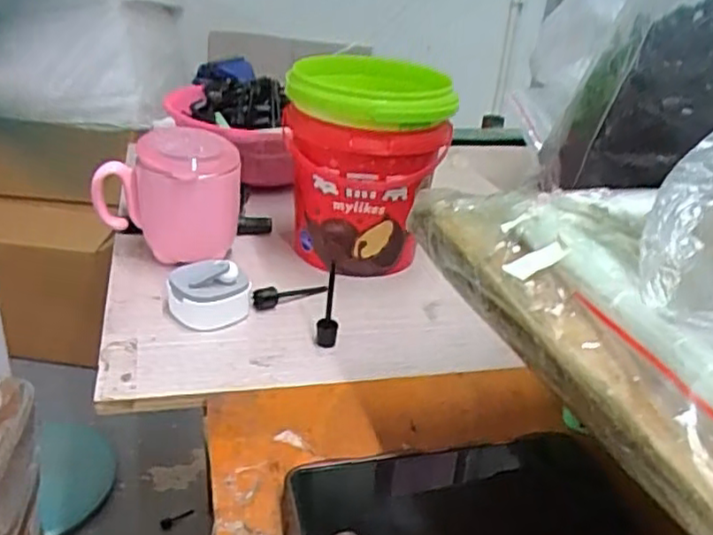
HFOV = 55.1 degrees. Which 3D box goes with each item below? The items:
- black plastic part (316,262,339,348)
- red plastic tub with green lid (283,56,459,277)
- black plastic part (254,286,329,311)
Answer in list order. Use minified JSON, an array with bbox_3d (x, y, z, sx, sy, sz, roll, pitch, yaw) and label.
[{"bbox_3d":[-0.019,0.026,0.464,0.014,0.059,0.019,5,27,-1],"label":"black plastic part"},{"bbox_3d":[0.003,-0.082,0.578,0.127,0.159,0.125,-2,28,-13],"label":"red plastic tub with green lid"},{"bbox_3d":[-0.050,0.020,0.526,0.064,0.015,0.012,-13,32,-31],"label":"black plastic part"}]

